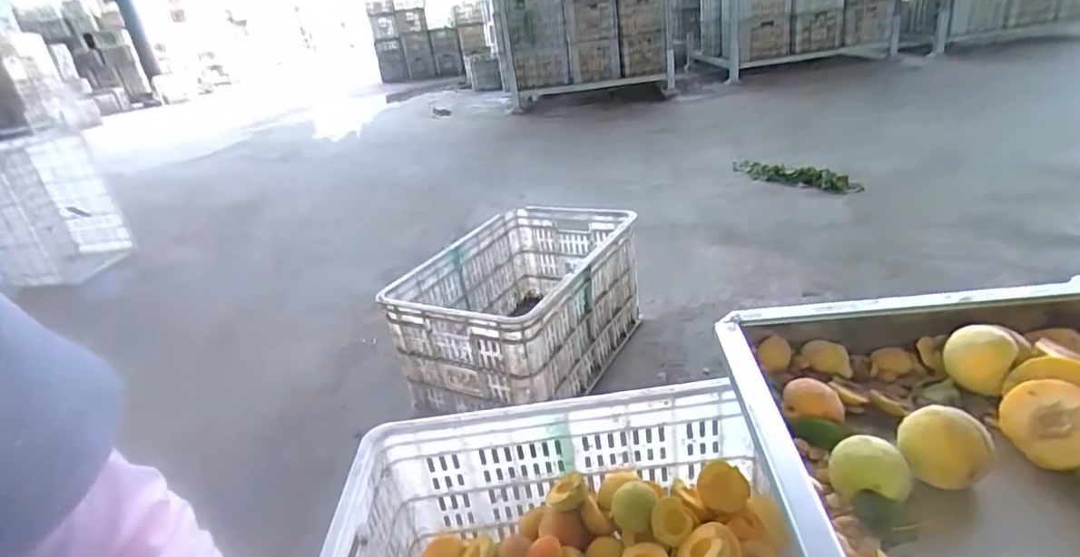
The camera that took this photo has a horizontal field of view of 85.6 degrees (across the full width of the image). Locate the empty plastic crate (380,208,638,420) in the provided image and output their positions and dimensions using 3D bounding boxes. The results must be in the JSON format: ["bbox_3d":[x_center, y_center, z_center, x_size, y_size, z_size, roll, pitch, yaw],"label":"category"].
[{"bbox_3d":[-0.034,0.057,1.319,0.379,0.264,0.532,10,31,32],"label":"empty plastic crate"}]

